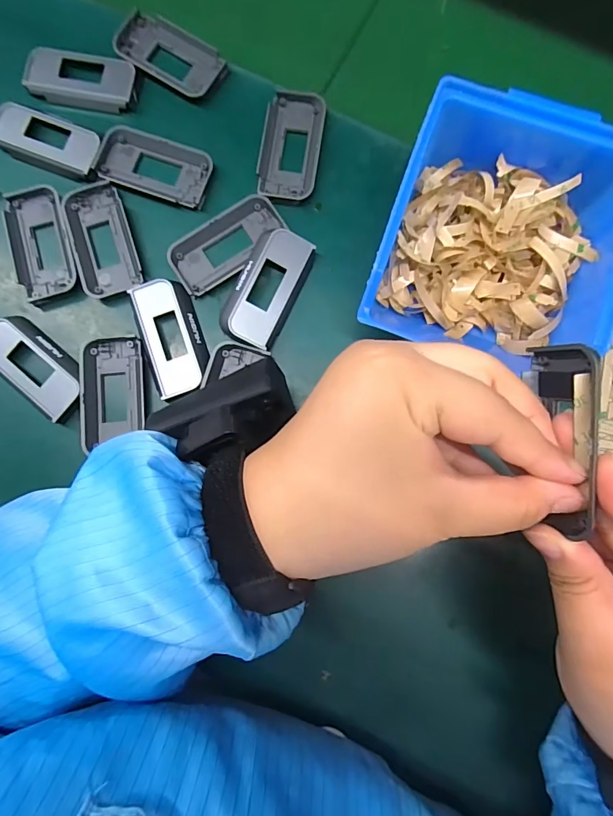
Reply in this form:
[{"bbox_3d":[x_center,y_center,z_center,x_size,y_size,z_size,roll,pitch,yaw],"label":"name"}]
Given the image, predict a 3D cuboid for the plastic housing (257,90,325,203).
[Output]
[{"bbox_3d":[-0.010,-0.172,0.281,0.039,0.010,0.075,8,82,0],"label":"plastic housing"}]

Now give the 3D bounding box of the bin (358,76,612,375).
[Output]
[{"bbox_3d":[0.109,-0.097,0.243,0.122,0.065,0.133,17,82,2],"label":"bin"}]

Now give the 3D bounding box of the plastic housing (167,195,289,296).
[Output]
[{"bbox_3d":[-0.050,-0.106,0.272,0.075,0.008,0.035,-35,84,-5],"label":"plastic housing"}]

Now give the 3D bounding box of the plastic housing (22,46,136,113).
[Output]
[{"bbox_3d":[-0.151,-0.221,0.284,0.071,0.007,0.033,12,82,1],"label":"plastic housing"}]

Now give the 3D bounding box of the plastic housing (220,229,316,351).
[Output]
[{"bbox_3d":[-0.025,-0.075,0.266,0.037,0.014,0.074,24,82,3],"label":"plastic housing"}]

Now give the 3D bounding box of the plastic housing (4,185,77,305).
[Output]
[{"bbox_3d":[-0.172,-0.107,0.276,0.037,0.012,0.075,-14,82,-3],"label":"plastic housing"}]

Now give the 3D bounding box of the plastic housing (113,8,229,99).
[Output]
[{"bbox_3d":[-0.092,-0.239,0.289,0.074,0.009,0.040,31,83,4],"label":"plastic housing"}]

